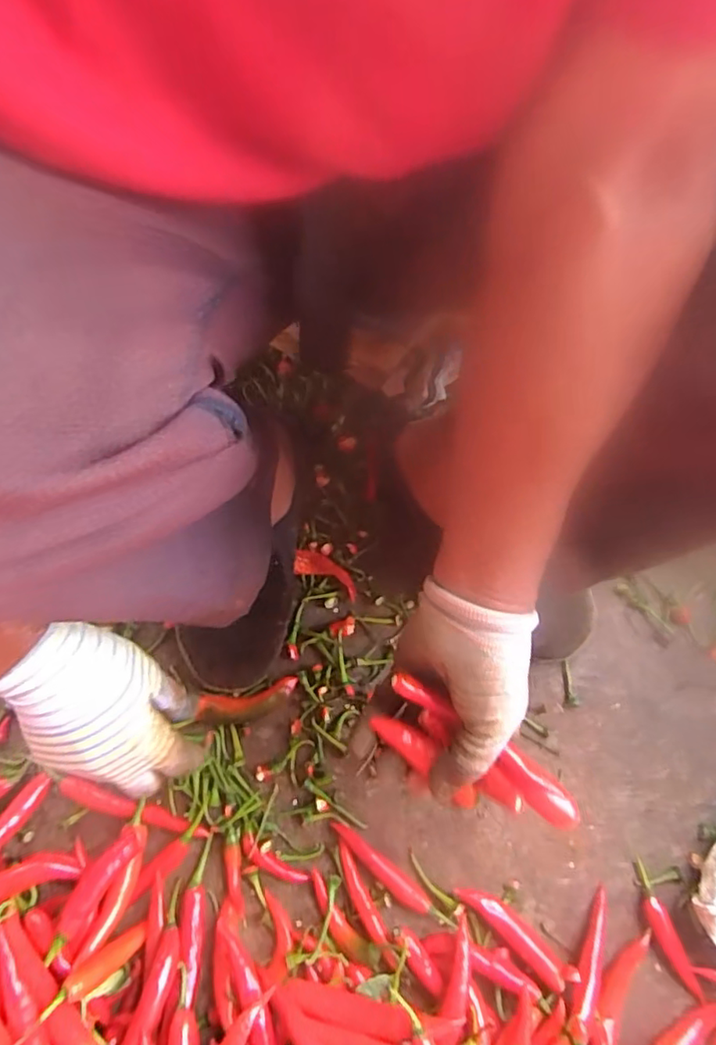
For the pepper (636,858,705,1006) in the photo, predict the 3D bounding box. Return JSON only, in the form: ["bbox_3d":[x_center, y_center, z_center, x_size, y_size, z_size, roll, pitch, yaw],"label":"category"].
[{"bbox_3d":[0.233,0.311,0.443,0.016,0.014,0.092,-17,69,-5],"label":"pepper"}]

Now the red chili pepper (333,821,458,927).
[{"bbox_3d":[0.025,0.275,0.457,0.112,0.011,0.014,35,74,14],"label":"red chili pepper"}]

